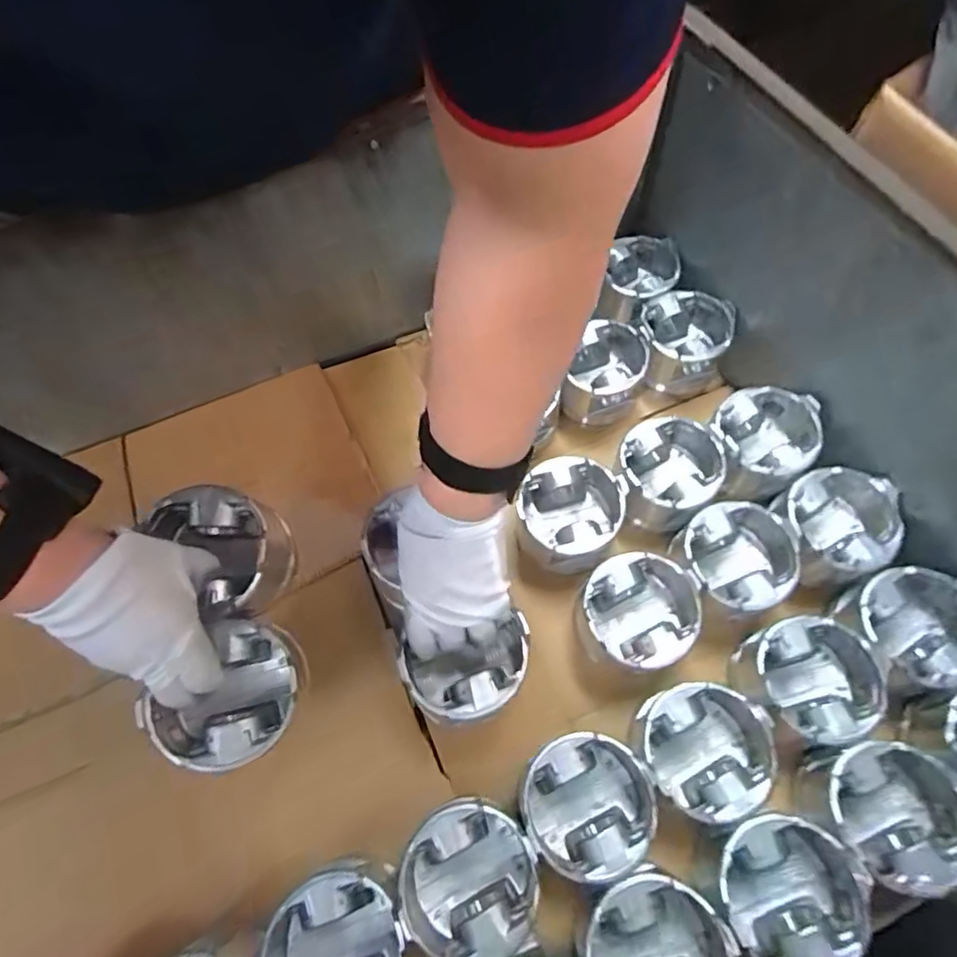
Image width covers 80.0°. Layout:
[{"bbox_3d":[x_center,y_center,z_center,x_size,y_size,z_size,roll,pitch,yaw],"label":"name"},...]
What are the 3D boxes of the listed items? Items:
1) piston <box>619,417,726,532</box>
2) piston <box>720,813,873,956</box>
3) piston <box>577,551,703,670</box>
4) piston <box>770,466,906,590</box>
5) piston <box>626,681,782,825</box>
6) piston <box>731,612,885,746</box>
[{"bbox_3d":[0.187,-0.004,0.572,0.099,0.077,0.101,19,66,11],"label":"piston"},{"bbox_3d":[0.222,0.303,0.421,0.096,0.060,0.094,2,64,3],"label":"piston"},{"bbox_3d":[0.140,0.125,0.518,0.097,0.087,0.094,-1,64,2],"label":"piston"},{"bbox_3d":[0.326,0.047,0.536,0.111,0.066,0.096,-21,65,-8],"label":"piston"},{"bbox_3d":[0.182,0.219,0.470,0.094,0.075,0.093,-1,64,2],"label":"piston"},{"bbox_3d":[0.274,0.175,0.489,0.110,0.076,0.096,-22,65,-9],"label":"piston"}]

